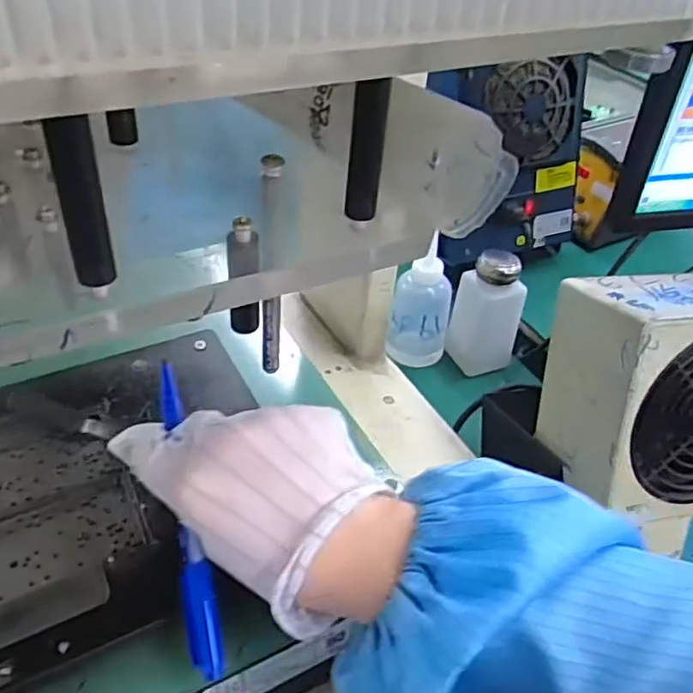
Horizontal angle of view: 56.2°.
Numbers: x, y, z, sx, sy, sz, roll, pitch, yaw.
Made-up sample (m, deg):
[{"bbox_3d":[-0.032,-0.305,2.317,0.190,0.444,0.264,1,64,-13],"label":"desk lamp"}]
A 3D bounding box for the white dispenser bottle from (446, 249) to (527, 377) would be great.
[{"bbox_3d":[0.140,-0.033,0.646,0.048,0.124,0.055,-20,47,-27],"label":"white dispenser bottle"}]

